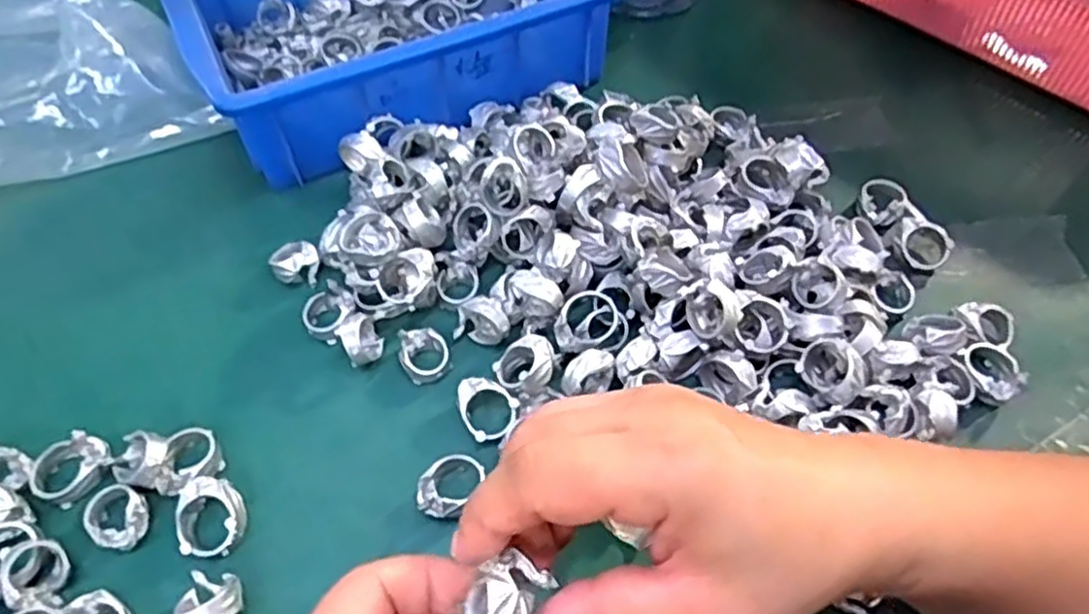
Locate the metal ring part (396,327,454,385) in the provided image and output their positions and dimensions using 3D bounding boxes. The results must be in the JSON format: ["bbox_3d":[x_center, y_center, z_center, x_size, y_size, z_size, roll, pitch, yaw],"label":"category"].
[{"bbox_3d":[-0.058,0.023,0.355,0.023,0.012,0.026,-15,54,-7],"label":"metal ring part"}]

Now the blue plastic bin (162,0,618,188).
[{"bbox_3d":[-0.095,-0.186,0.467,0.243,0.076,0.172,-23,58,-16],"label":"blue plastic bin"}]

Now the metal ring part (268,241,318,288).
[{"bbox_3d":[-0.131,-0.023,0.389,0.025,0.016,0.021,5,54,7],"label":"metal ring part"}]

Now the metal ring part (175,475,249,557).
[{"bbox_3d":[-0.140,0.088,0.307,0.028,0.016,0.030,-2,53,2],"label":"metal ring part"}]

